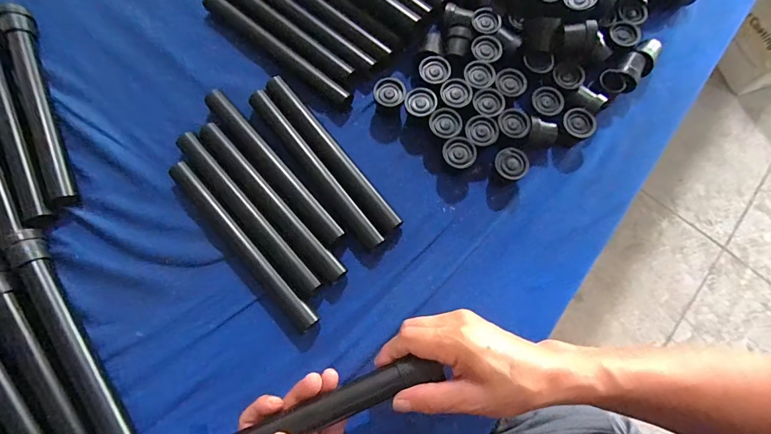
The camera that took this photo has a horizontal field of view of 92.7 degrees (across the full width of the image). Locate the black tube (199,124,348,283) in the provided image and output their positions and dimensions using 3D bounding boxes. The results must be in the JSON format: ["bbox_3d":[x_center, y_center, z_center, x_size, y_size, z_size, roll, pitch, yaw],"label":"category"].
[{"bbox_3d":[-0.122,-0.017,0.393,0.026,0.018,0.219,-41,79,-12],"label":"black tube"}]

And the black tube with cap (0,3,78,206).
[{"bbox_3d":[-0.385,-0.129,0.406,0.025,0.027,0.253,-22,76,-7],"label":"black tube with cap"}]

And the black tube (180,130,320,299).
[{"bbox_3d":[-0.147,-0.004,0.388,0.024,0.019,0.216,-40,79,-11],"label":"black tube"}]

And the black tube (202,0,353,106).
[{"bbox_3d":[-0.129,-0.200,0.438,0.214,0.020,0.024,36,77,8],"label":"black tube"}]

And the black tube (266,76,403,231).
[{"bbox_3d":[-0.061,-0.071,0.409,0.023,0.018,0.220,-38,79,-11],"label":"black tube"}]

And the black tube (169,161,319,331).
[{"bbox_3d":[-0.147,0.028,0.380,0.019,0.020,0.220,-42,80,-12],"label":"black tube"}]

